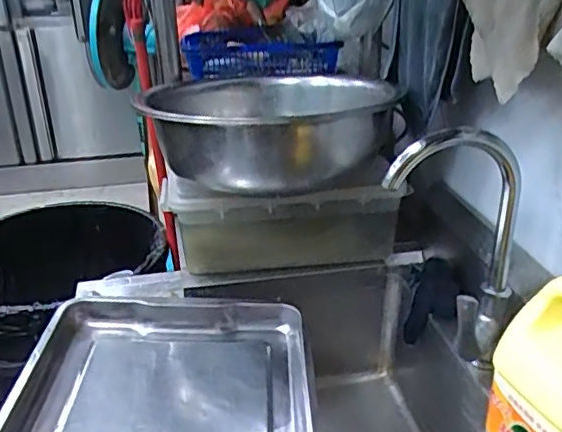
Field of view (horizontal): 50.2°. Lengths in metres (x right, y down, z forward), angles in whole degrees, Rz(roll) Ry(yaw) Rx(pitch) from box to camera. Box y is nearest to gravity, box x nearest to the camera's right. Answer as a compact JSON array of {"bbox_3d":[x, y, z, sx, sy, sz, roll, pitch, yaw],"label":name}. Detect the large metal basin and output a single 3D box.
[{"bbox_3d":[-0.025,-0.175,1.094,0.411,0.148,0.421,0,27,0],"label":"large metal basin"}]

